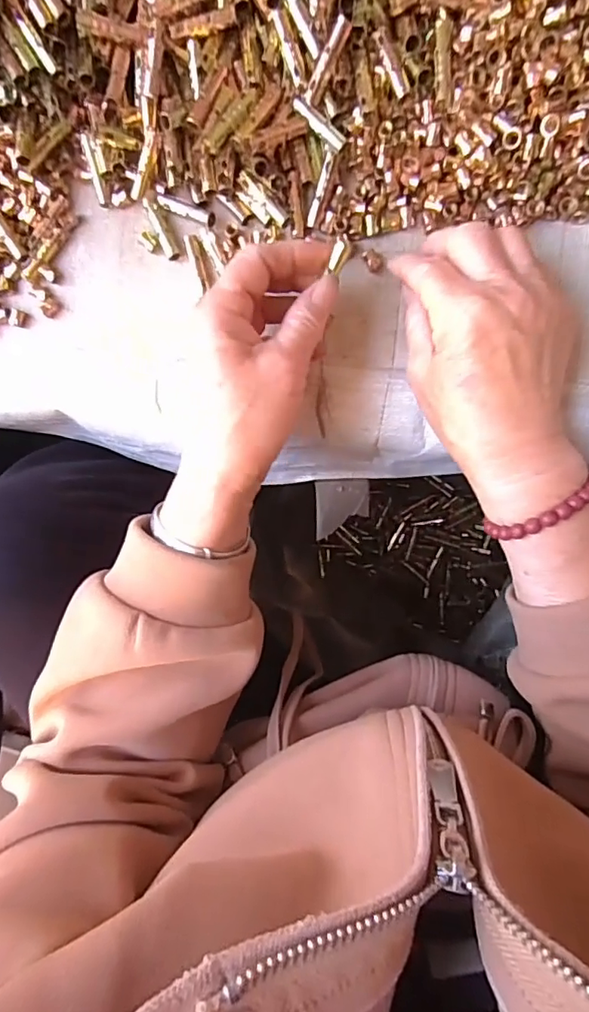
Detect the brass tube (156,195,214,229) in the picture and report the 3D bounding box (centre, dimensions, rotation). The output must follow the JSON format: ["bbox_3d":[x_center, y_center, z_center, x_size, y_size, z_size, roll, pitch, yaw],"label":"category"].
[{"bbox_3d":[-0.066,-0.179,0.327,0.039,0.007,0.008,25,94,7],"label":"brass tube"}]

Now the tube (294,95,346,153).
[{"bbox_3d":[0.014,-0.216,0.304,0.038,0.005,0.008,45,96,5],"label":"tube"}]

